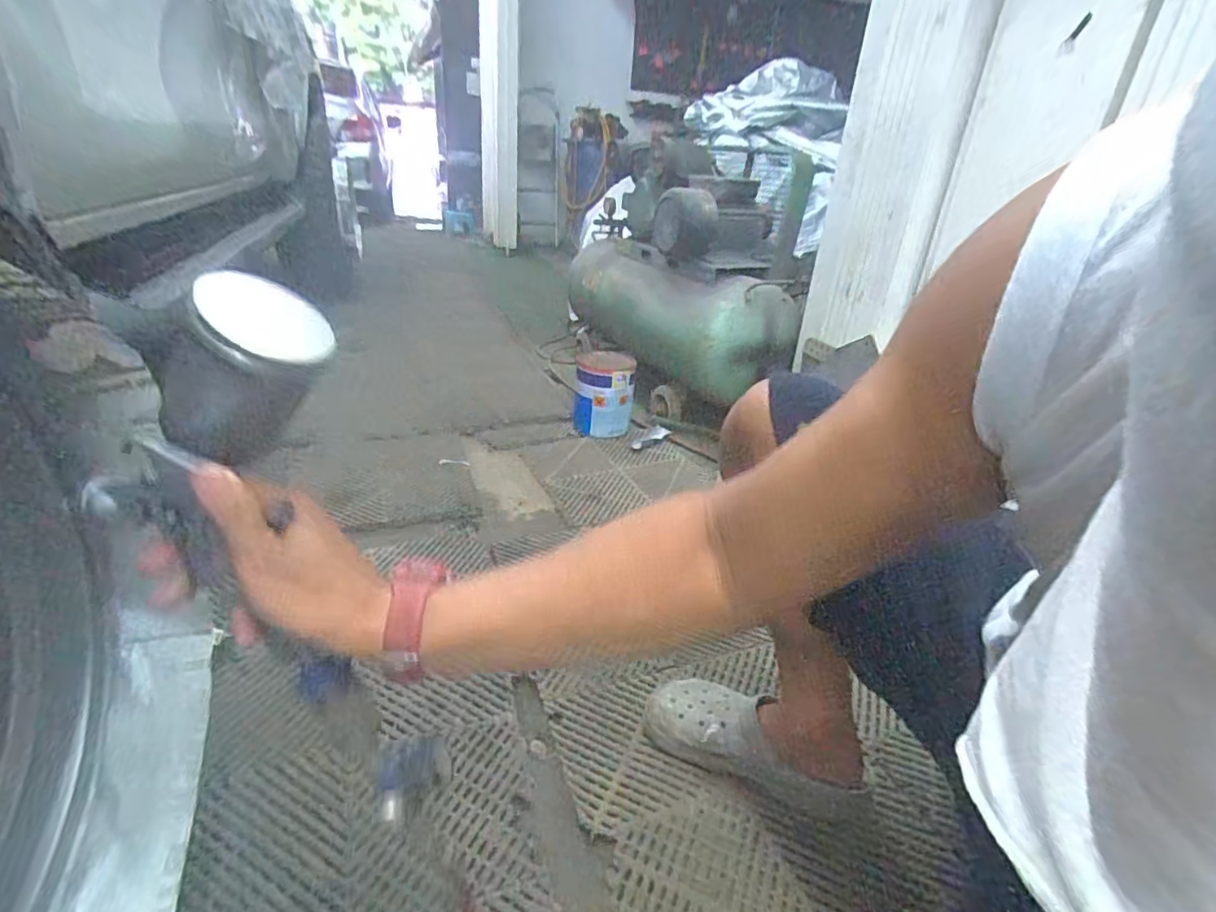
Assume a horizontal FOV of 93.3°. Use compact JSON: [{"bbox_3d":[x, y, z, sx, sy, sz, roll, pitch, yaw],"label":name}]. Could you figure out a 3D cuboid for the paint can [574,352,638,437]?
[{"bbox_3d":[-0.012,-0.180,1.706,0.170,0.215,0.198,4,26,0],"label":"paint can"}]

